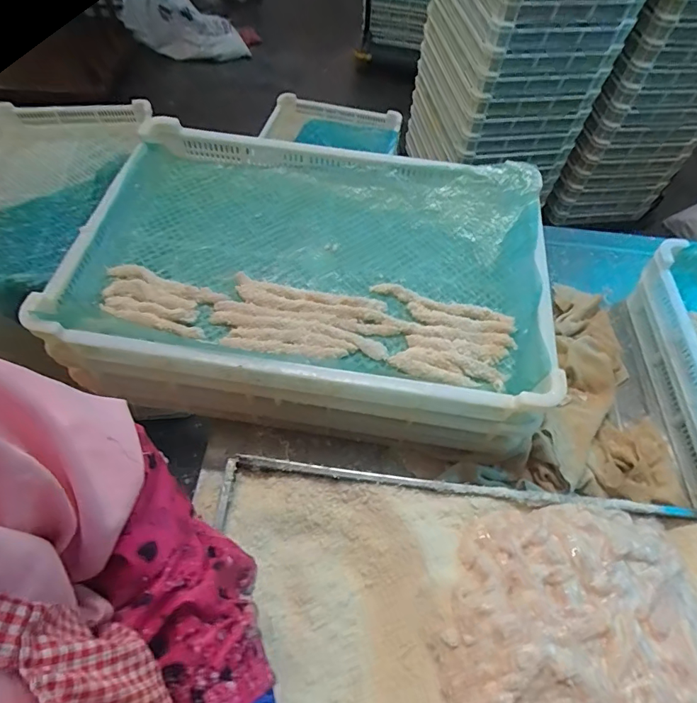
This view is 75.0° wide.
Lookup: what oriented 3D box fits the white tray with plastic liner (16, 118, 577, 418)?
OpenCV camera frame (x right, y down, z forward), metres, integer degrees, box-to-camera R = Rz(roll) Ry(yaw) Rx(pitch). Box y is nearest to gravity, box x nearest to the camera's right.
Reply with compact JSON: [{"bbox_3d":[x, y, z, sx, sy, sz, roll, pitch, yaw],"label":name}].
[{"bbox_3d":[-0.045,-0.133,0.610,0.592,0.064,0.413,9,59,3],"label":"white tray with plastic liner"}]

